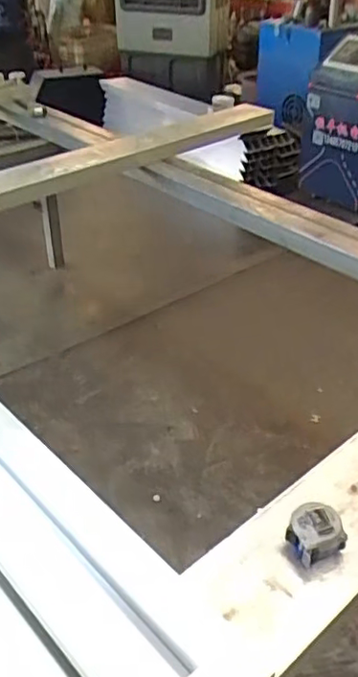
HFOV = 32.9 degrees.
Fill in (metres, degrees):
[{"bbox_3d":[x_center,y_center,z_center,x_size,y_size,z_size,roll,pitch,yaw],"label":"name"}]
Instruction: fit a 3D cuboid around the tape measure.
[{"bbox_3d":[0.160,0.230,0.720,0.061,0.041,0.059,-12,37,-17],"label":"tape measure"}]

